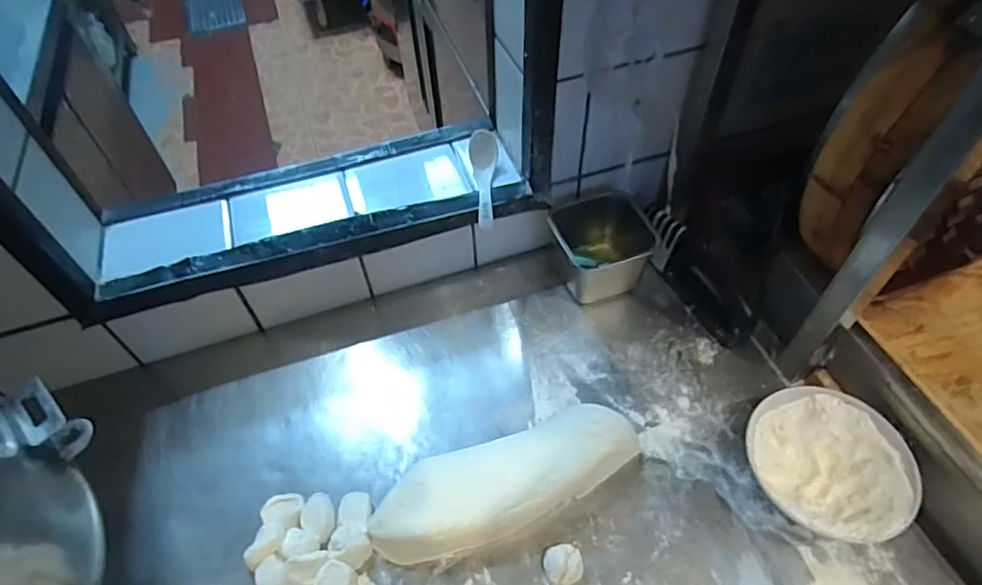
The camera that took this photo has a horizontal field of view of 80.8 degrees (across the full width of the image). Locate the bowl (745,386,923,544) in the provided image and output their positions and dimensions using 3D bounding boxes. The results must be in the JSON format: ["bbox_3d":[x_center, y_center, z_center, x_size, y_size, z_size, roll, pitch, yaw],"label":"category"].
[{"bbox_3d":[0.338,0.180,0.592,0.145,0.062,0.156,-31,57,-18],"label":"bowl"}]

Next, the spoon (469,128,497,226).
[{"bbox_3d":[-0.008,-0.145,0.734,0.035,0.020,0.135,-4,68,1],"label":"spoon"}]

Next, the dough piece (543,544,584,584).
[{"bbox_3d":[0.071,0.264,0.561,0.035,0.019,0.037,-2,52,3],"label":"dough piece"}]

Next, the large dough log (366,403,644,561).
[{"bbox_3d":[0.018,0.194,0.598,0.287,0.048,0.107,-18,54,-10],"label":"large dough log"}]

